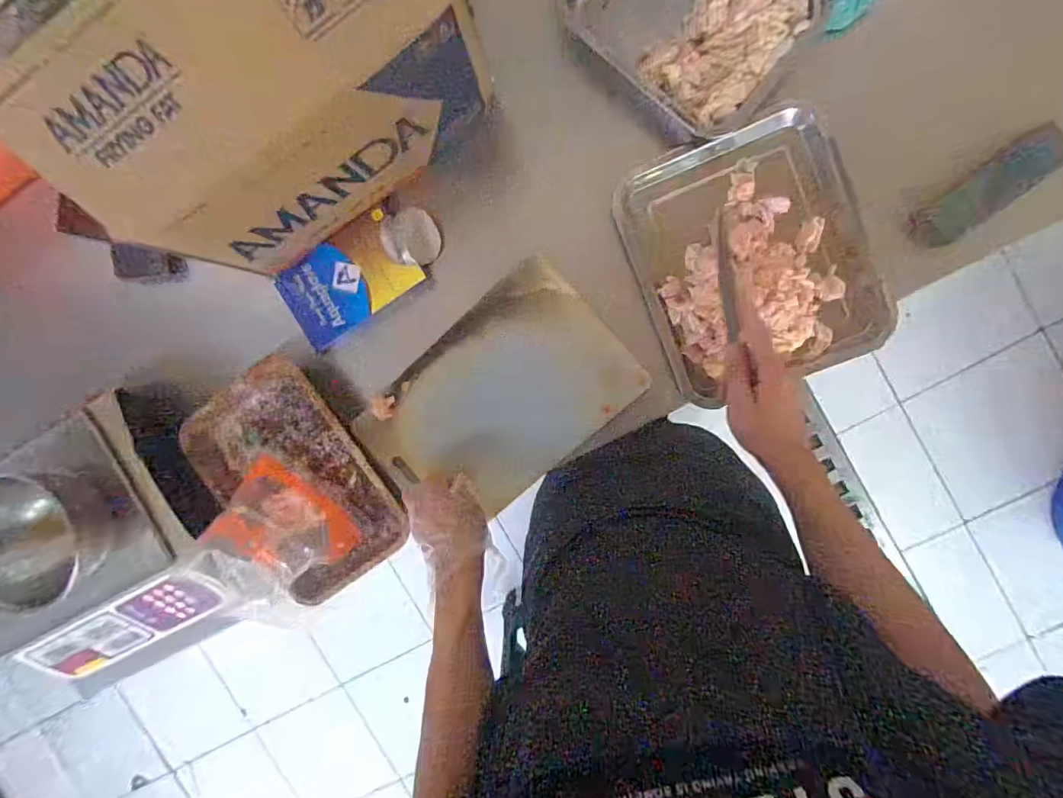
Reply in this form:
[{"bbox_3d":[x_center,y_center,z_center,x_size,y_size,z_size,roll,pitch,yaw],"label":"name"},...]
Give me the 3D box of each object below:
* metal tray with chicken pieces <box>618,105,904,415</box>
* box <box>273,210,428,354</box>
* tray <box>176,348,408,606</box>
[{"bbox_3d":[0.257,-0.164,0.542,0.252,0.068,0.292,-18,94,8],"label":"metal tray with chicken pieces"},{"bbox_3d":[-0.238,-0.152,0.609,0.173,0.030,0.104,-31,92,9],"label":"box"},{"bbox_3d":[-0.320,0.108,0.653,0.209,0.054,0.316,-35,91,9],"label":"tray"}]

